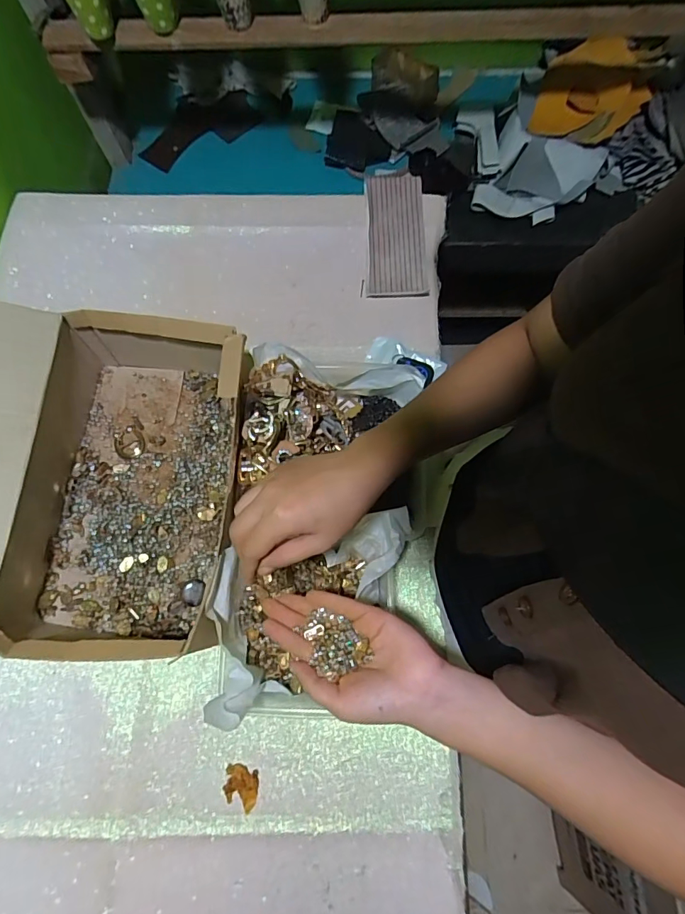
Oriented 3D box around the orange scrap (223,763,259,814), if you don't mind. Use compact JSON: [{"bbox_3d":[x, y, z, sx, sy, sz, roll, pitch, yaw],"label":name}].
[{"bbox_3d":[-0.100,0.327,0.459,0.034,0.004,0.036,7,73,2],"label":"orange scrap"}]

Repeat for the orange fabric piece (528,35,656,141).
[{"bbox_3d":[0.409,-0.598,0.761,0.164,0.027,0.153,16,88,9],"label":"orange fabric piece"}]

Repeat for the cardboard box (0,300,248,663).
[{"bbox_3d":[-0.296,0.015,0.474,0.374,0.159,0.338,2,73,0],"label":"cardboard box"}]

